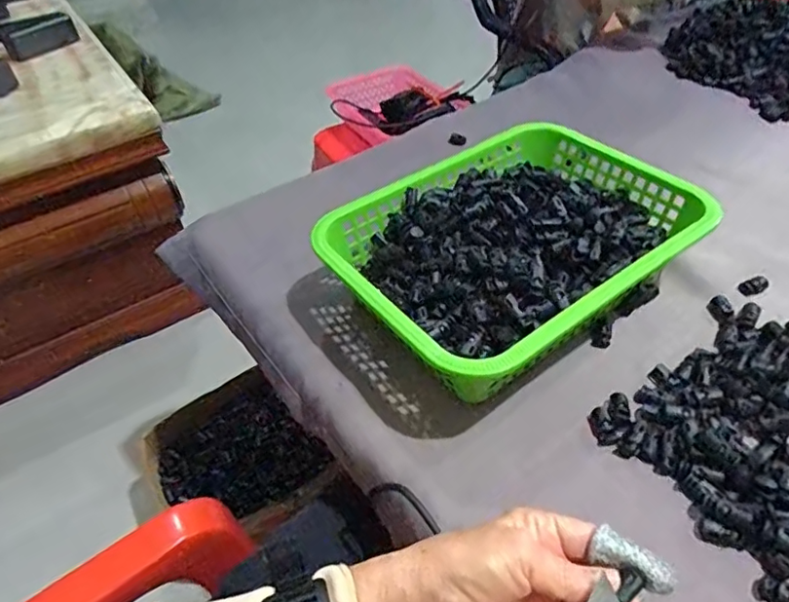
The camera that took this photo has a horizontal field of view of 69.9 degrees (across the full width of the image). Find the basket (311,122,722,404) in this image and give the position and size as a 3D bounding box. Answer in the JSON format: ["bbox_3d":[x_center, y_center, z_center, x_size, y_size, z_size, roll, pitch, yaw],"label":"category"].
[{"bbox_3d":[0.108,-0.044,0.503,0.312,0.080,0.224,-31,52,-24],"label":"basket"}]

